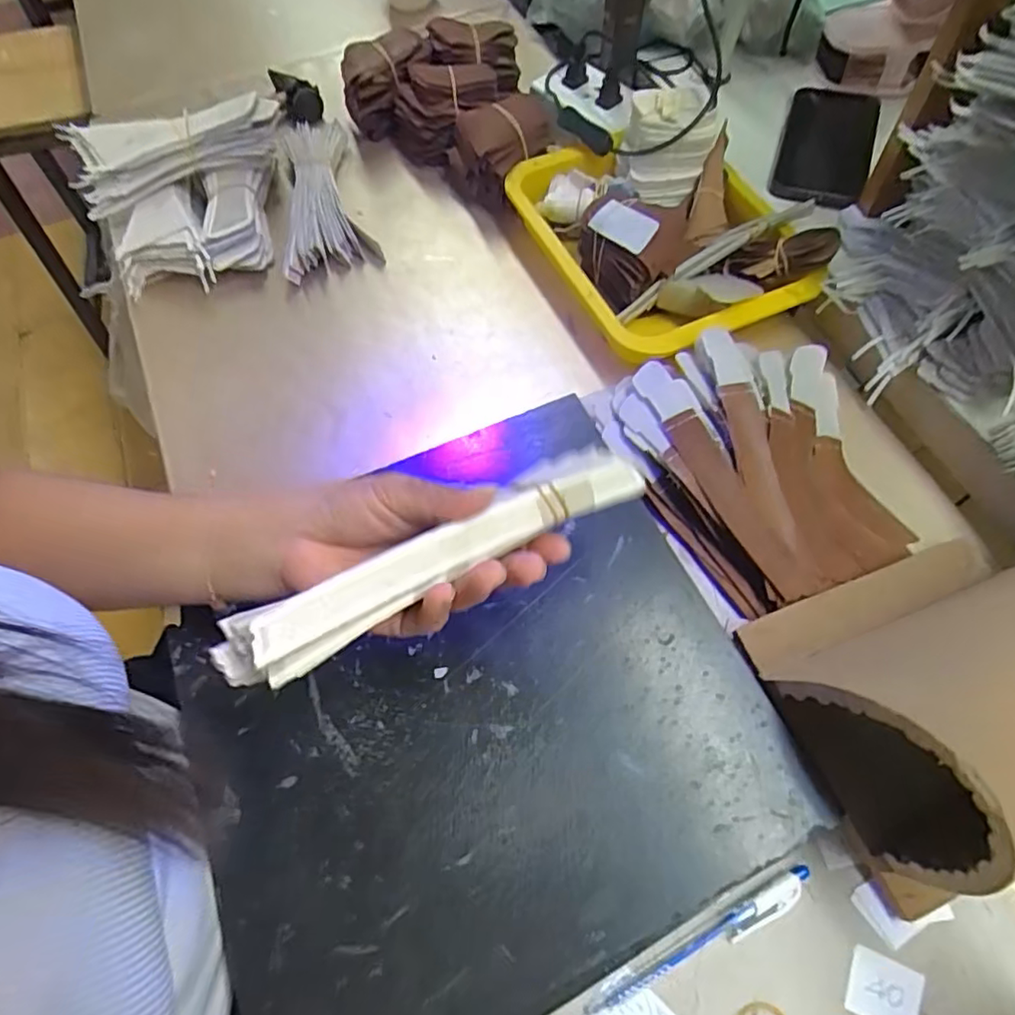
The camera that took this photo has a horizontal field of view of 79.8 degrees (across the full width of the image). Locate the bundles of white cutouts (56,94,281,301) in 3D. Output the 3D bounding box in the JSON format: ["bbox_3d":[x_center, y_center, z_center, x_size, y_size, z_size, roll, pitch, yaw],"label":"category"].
[{"bbox_3d":[-0.315,-0.294,0.575,0.192,0.083,0.181,-4,63,1],"label":"bundles of white cutouts"}]

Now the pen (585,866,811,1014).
[{"bbox_3d":[0.105,0.232,0.322,0.137,0.007,0.014,-26,65,-11],"label":"pen"}]

